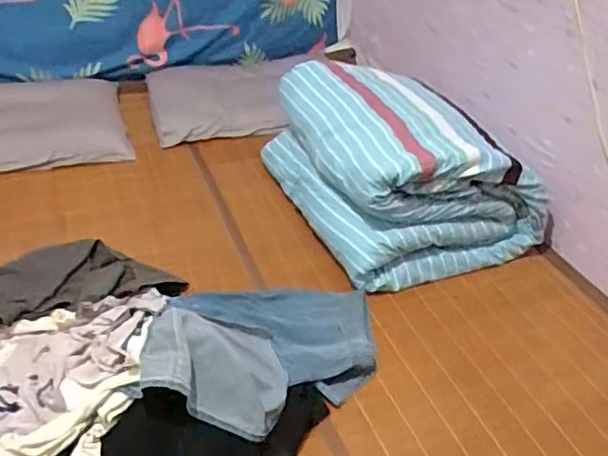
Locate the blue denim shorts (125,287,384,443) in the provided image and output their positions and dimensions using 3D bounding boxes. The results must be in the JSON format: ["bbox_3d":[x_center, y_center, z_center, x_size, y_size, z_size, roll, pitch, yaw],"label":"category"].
[{"bbox_3d":[-0.070,0.200,1.136,0.412,0.140,0.420,4,37,1],"label":"blue denim shorts"}]

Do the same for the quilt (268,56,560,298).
[{"bbox_3d":[0.241,-0.187,1.566,0.515,0.295,0.646,-12,39,-19],"label":"quilt"}]

